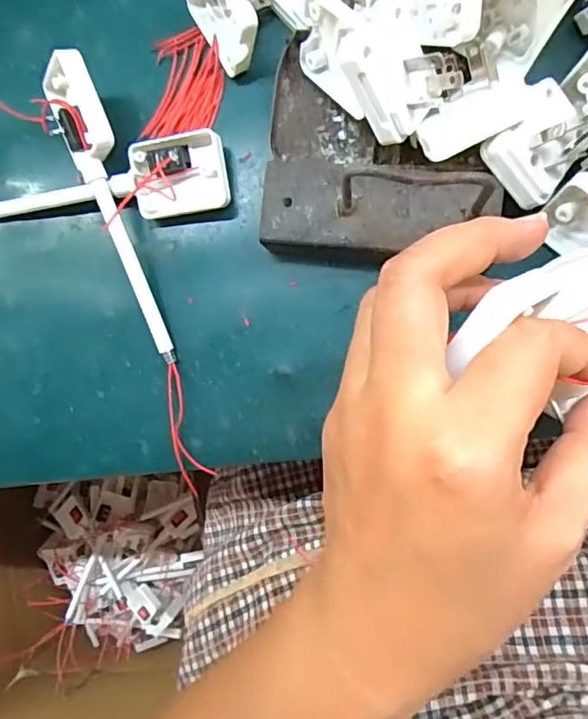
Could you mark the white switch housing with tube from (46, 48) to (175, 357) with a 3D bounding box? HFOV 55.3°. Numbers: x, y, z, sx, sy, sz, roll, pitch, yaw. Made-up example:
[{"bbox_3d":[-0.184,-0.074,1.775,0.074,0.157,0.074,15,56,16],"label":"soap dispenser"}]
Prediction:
[{"bbox_3d":[-0.091,-0.072,0.285,0.031,0.020,0.152,-15,101,10],"label":"white switch housing with tube"}]

